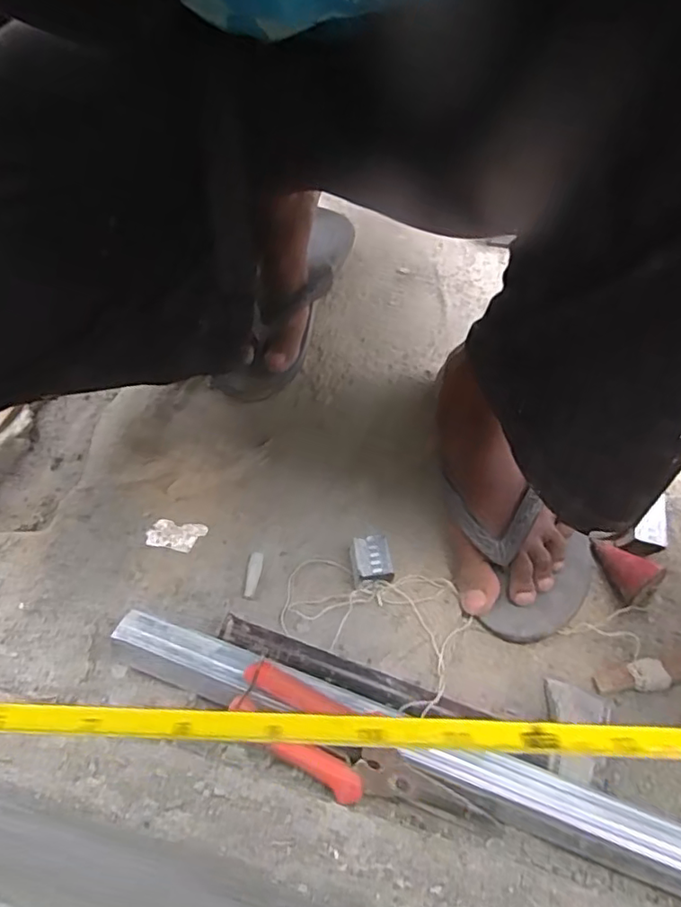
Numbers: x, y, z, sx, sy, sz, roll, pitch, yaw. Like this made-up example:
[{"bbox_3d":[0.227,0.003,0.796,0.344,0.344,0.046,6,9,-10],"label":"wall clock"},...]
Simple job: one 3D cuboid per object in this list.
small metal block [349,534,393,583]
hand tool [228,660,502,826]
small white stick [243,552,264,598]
[{"bbox_3d":[0.024,0.084,0.471,0.028,0.027,0.036,-3,60,-6],"label":"small metal block"},{"bbox_3d":[0.011,0.186,0.372,0.167,0.031,0.051,19,60,7],"label":"hand tool"},{"bbox_3d":[-0.069,0.096,0.469,0.011,0.008,0.036,11,59,2],"label":"small white stick"}]

